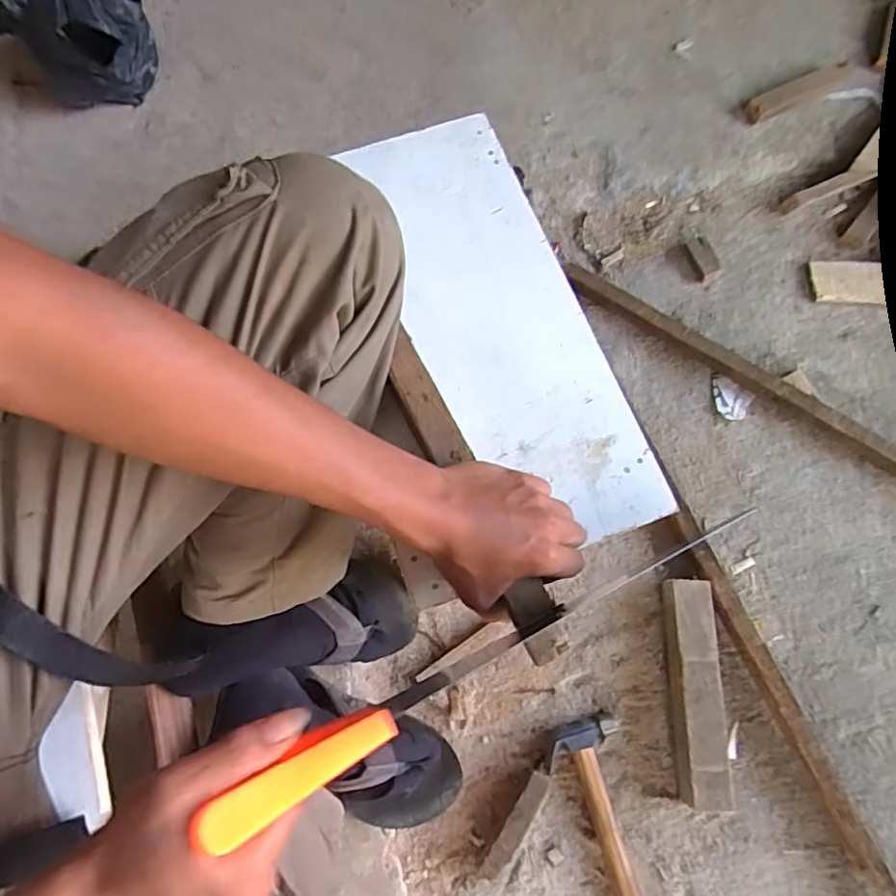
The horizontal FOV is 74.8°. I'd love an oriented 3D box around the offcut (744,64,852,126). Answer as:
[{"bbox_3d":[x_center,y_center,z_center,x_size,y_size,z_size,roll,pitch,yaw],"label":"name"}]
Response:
[{"bbox_3d":[0.529,-0.538,0.887,0.188,0.016,0.038,-27,76,-9],"label":"offcut"}]

